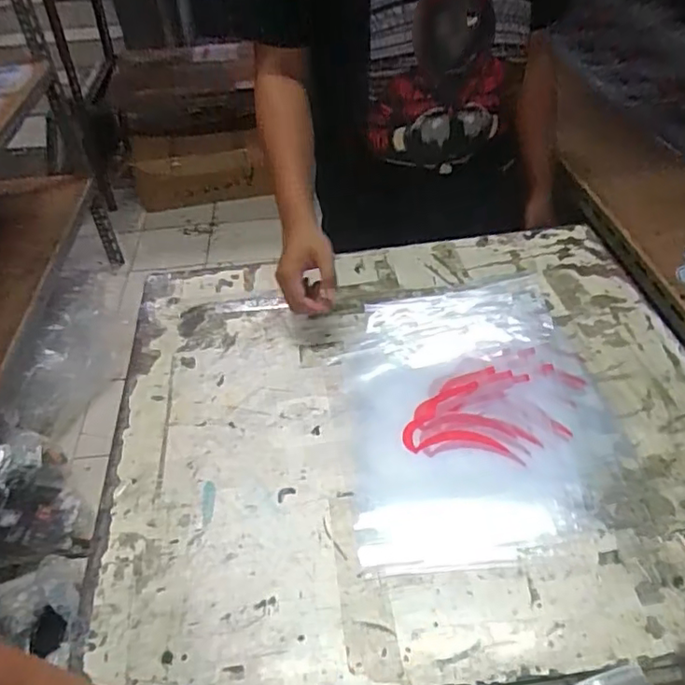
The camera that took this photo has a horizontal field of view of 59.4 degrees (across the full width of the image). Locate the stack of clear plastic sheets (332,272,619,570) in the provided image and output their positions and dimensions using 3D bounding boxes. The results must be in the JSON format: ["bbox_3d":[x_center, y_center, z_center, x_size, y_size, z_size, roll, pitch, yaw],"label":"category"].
[{"bbox_3d":[0.156,0.068,0.719,0.312,0.025,0.393,-7,44,-2],"label":"stack of clear plastic sheets"}]

